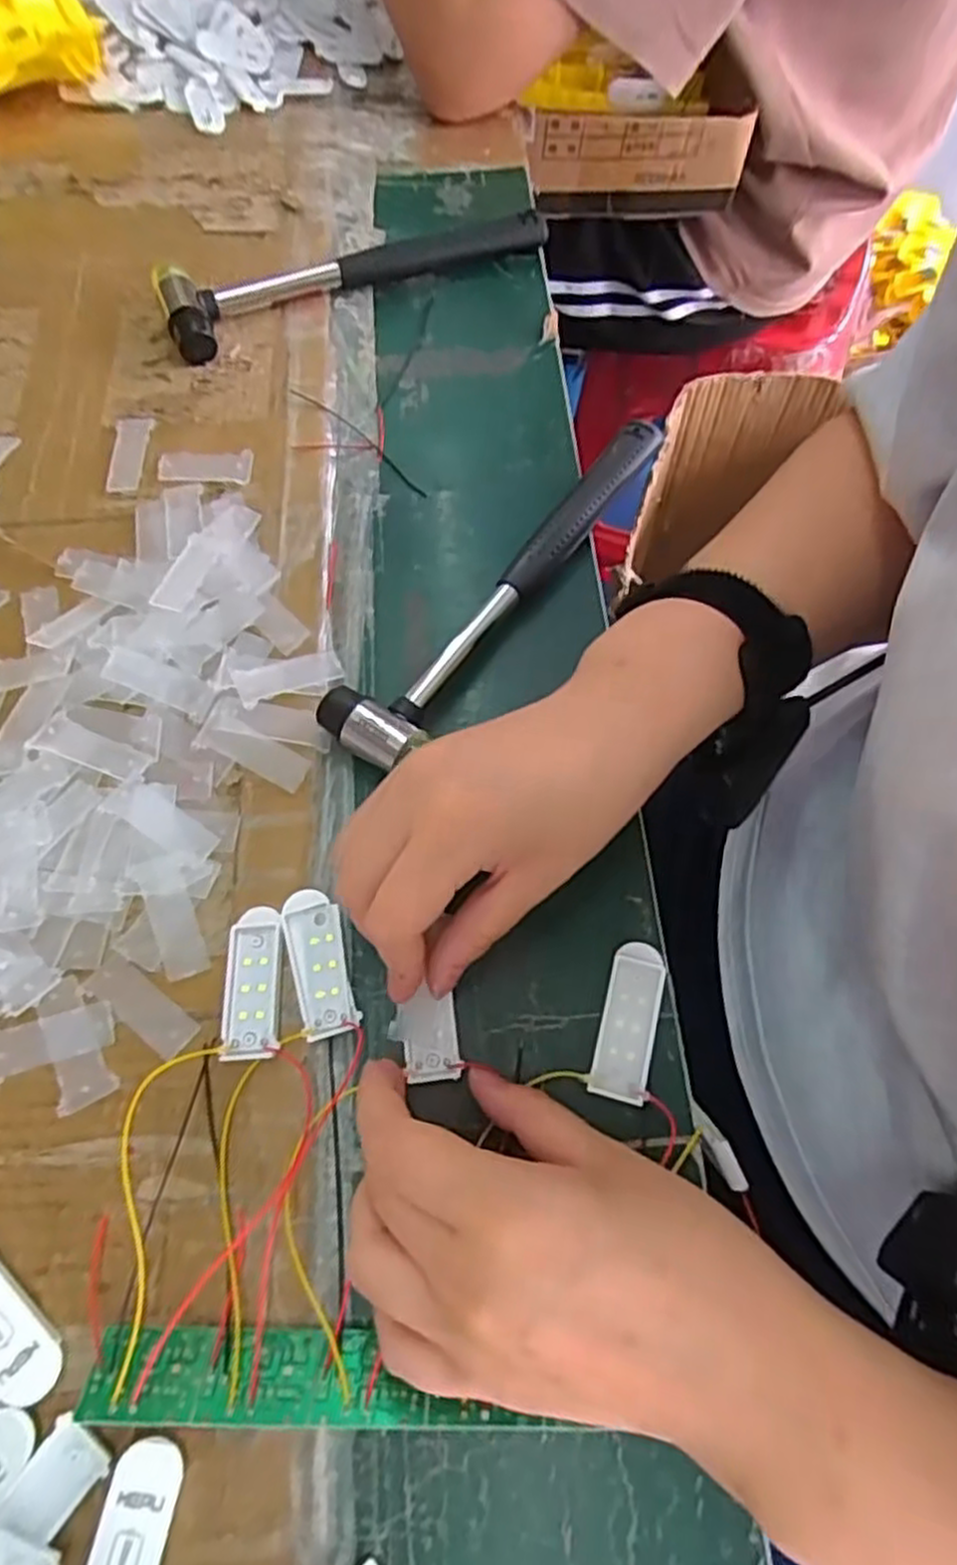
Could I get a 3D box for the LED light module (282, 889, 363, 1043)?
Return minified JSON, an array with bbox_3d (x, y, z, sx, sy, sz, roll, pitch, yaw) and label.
[{"bbox_3d":[-0.062,0.069,0.295,0.022,0.008,0.057,-14,67,-6],"label":"LED light module"}]

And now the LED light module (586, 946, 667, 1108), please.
[{"bbox_3d":[0.057,0.090,0.286,0.020,0.007,0.057,15,67,7],"label":"LED light module"}]

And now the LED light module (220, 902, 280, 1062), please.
[{"bbox_3d":[-0.087,0.077,0.293,0.020,0.007,0.056,-4,66,-1],"label":"LED light module"}]

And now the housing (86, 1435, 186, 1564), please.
[{"bbox_3d":[-0.103,0.227,0.220,0.021,0.004,0.055,15,58,-8],"label":"housing"}]

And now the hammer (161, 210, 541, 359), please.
[{"bbox_3d":[-0.069,-0.305,0.448,0.232,0.023,0.052,-22,68,-9],"label":"hammer"}]

